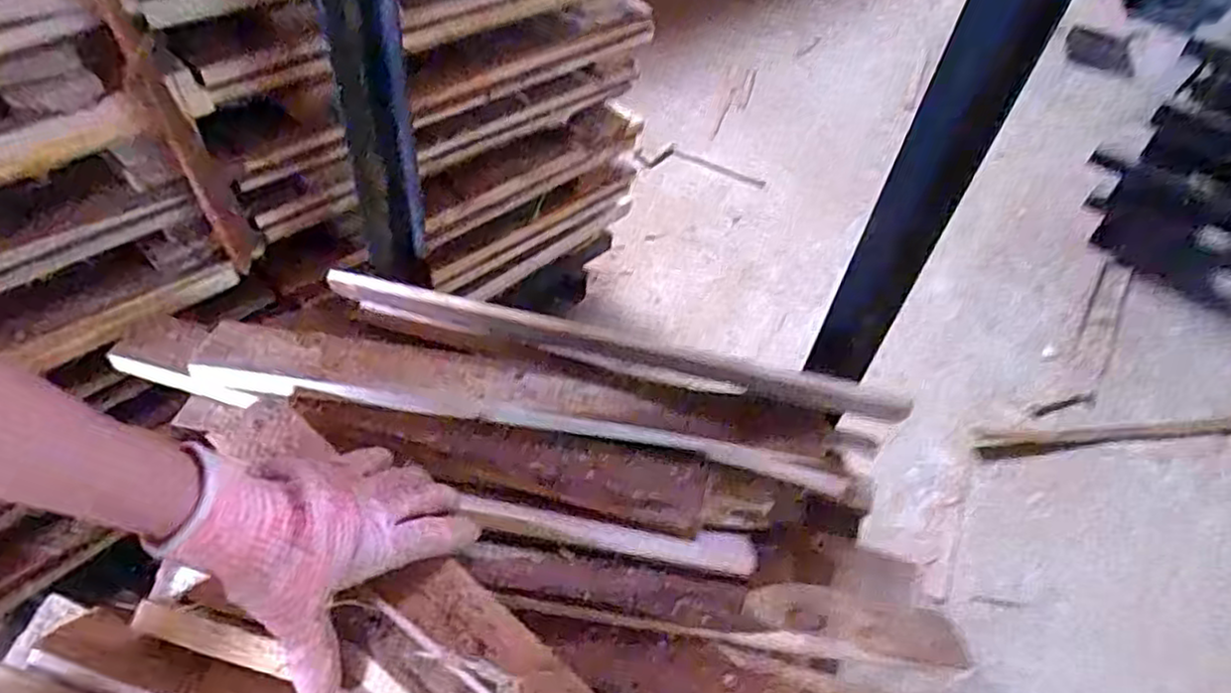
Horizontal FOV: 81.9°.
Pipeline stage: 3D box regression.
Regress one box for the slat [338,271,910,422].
[{"bbox_3d":[-0.011,-0.001,0.588,0.480,0.043,0.013,15,49,6],"label":"slat"}]

